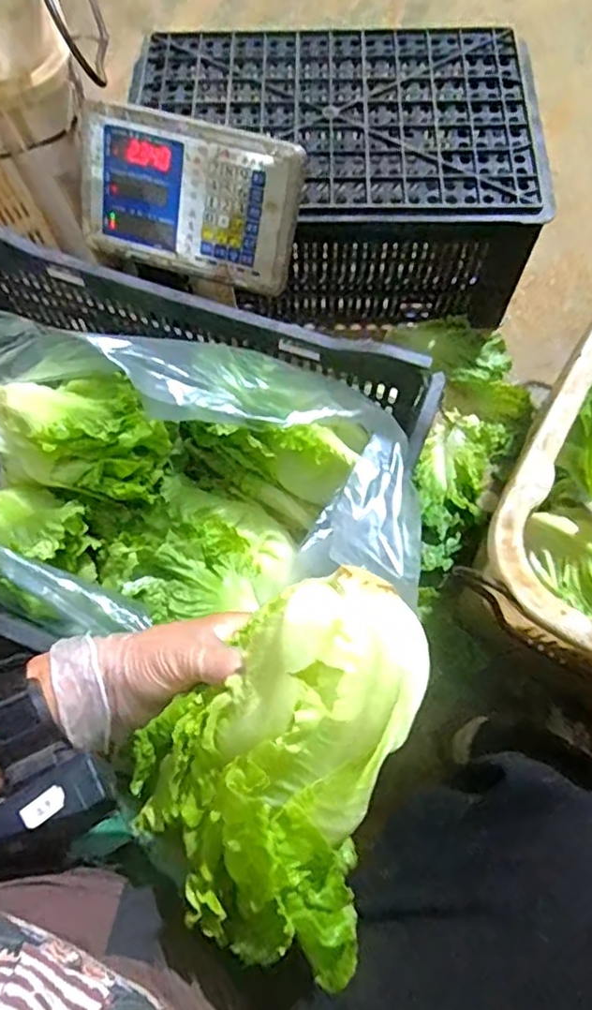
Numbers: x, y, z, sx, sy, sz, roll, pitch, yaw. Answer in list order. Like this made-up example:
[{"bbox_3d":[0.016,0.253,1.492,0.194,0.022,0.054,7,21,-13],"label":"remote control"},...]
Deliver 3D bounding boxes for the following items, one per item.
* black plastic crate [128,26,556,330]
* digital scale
[{"bbox_3d":[0.064,-0.503,0.972,0.549,0.229,0.383,0,69,2],"label":"black plastic crate"},{"bbox_3d":[-0.115,-0.343,0.688,0.242,0.150,0.060,16,34,7],"label":"digital scale"}]

